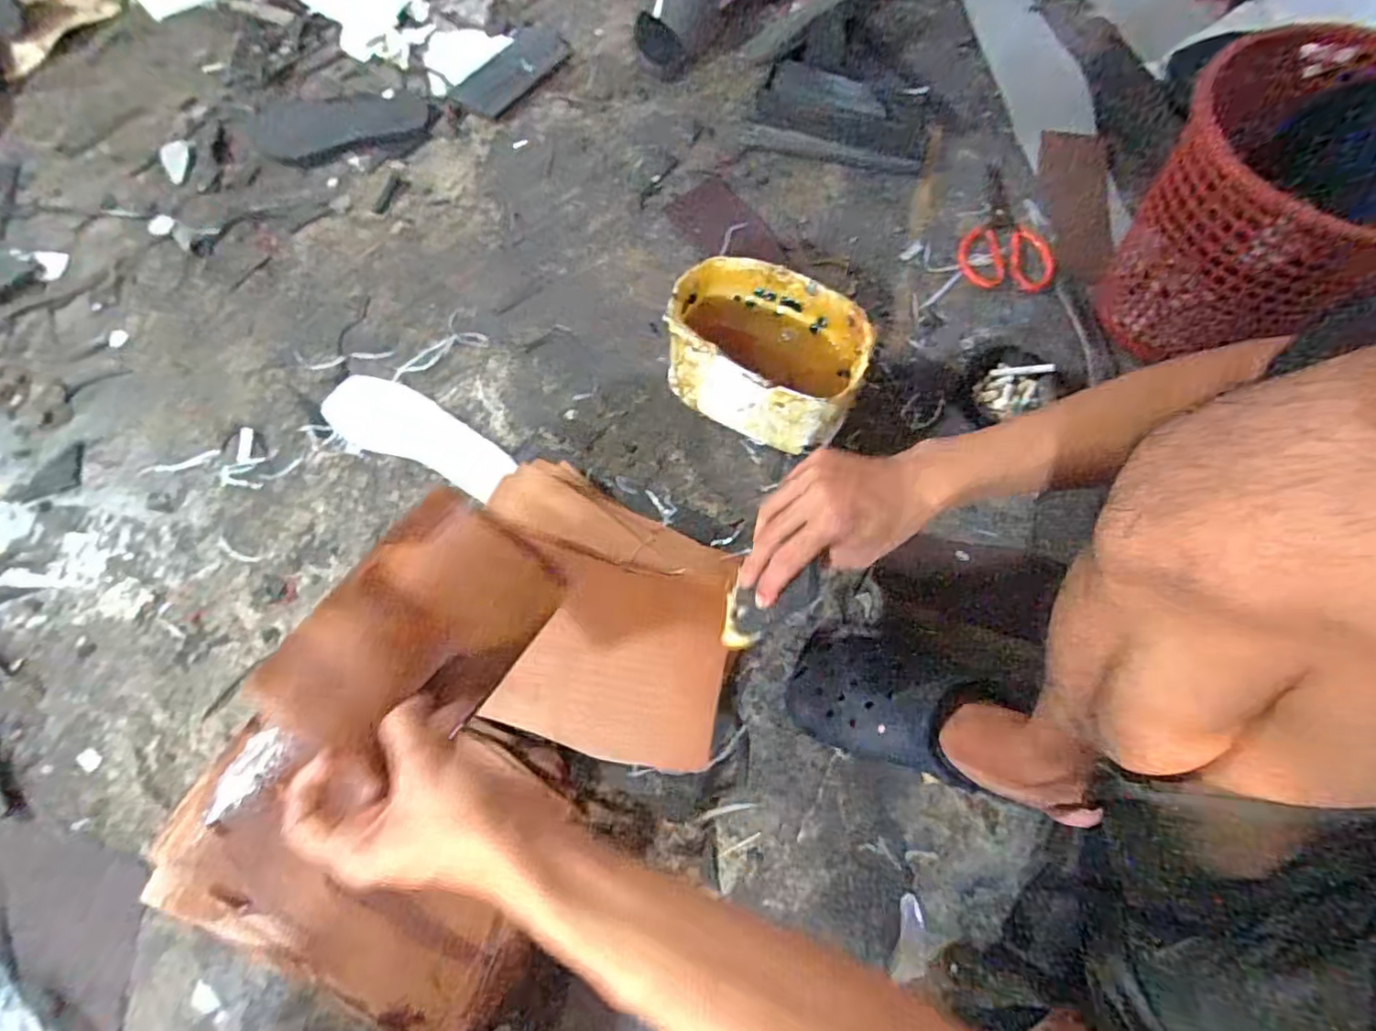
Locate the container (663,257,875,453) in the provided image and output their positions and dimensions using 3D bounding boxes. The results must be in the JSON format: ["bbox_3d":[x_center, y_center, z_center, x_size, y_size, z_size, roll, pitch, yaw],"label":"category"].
[{"bbox_3d":[0.076,-0.161,0.647,0.189,0.138,0.134,20,70,5],"label":"container"}]

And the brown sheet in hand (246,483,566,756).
[{"bbox_3d":[-0.162,0.068,0.376,0.113,0.029,0.159,37,53,-4],"label":"brown sheet in hand"}]

